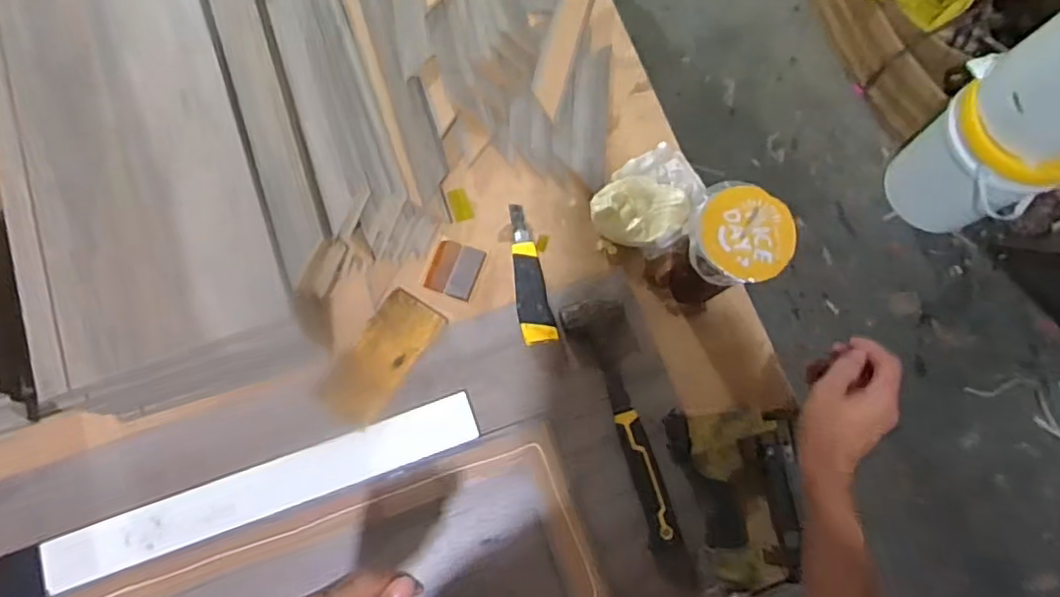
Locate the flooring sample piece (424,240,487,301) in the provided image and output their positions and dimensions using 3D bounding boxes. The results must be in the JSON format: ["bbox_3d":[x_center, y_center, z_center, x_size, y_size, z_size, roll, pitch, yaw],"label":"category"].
[{"bbox_3d":[-0.089,-0.034,0.733,0.057,0.005,0.064,18,76,3],"label":"flooring sample piece"}]

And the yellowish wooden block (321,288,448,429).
[{"bbox_3d":[-0.164,0.065,0.689,0.073,0.013,0.153,33,69,4],"label":"yellowish wooden block"}]

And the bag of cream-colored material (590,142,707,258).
[{"bbox_3d":[0.151,-0.121,0.746,0.109,0.045,0.141,41,78,8],"label":"bag of cream-colored material"}]

